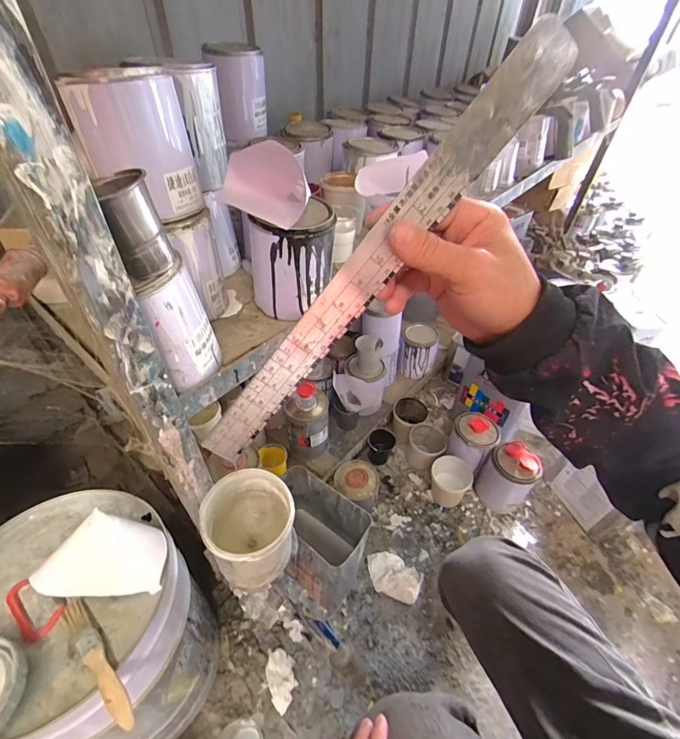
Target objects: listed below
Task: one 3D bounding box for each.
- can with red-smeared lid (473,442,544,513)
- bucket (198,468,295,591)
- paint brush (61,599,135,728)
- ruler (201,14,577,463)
[{"bbox_3d":[0.386,0.255,0.899,0.098,0.151,0.102,1,45,-1],"label":"can with red-smeared lid"},{"bbox_3d":[-0.097,0.180,0.428,0.086,0.097,0.093,1,45,-1],"label":"bucket"},{"bbox_3d":[-0.258,0.305,0.403,0.159,0.024,0.021,33,52,28],"label":"paint brush"},{"bbox_3d":[0.010,-0.055,0.258,0.032,0.339,0.004,34,21,-21],"label":"ruler"}]

